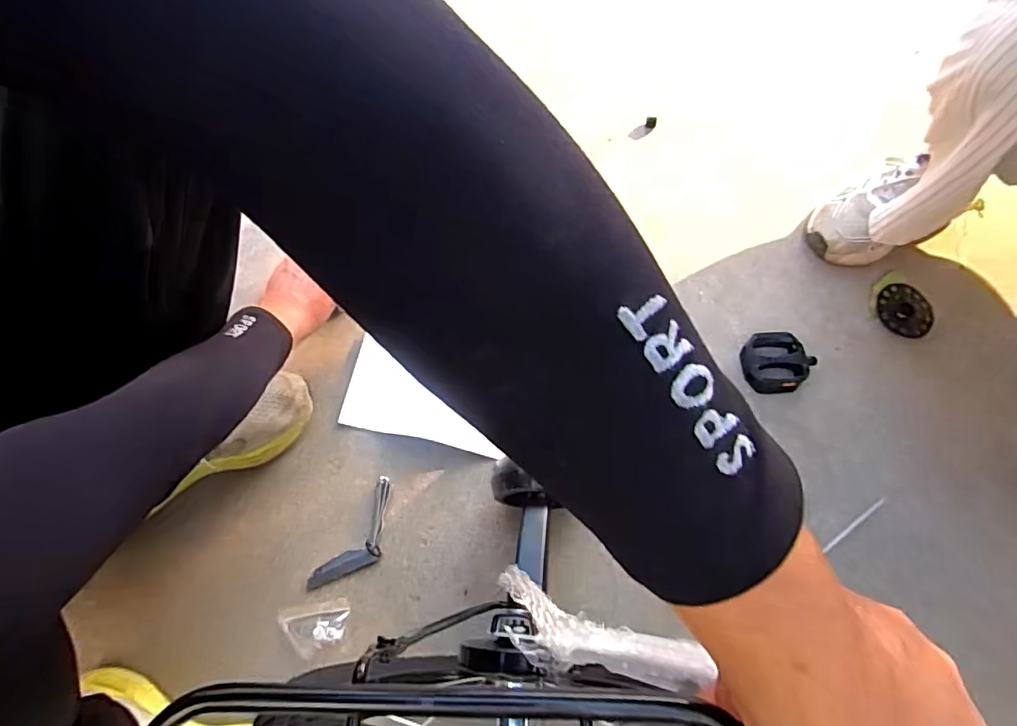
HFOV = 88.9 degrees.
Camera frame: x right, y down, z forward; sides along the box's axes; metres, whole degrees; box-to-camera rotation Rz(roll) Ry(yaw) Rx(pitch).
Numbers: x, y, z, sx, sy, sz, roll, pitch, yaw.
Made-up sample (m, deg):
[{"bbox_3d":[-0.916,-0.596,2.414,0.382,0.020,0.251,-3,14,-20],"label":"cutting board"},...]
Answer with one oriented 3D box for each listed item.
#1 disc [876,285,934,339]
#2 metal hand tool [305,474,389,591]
[{"bbox_3d":[0.520,-0.070,0.680,0.069,0.019,0.073,0,70,1],"label":"disc"},{"bbox_3d":[-0.161,0.196,0.571,0.049,0.012,0.135,31,73,11],"label":"metal hand tool"}]

